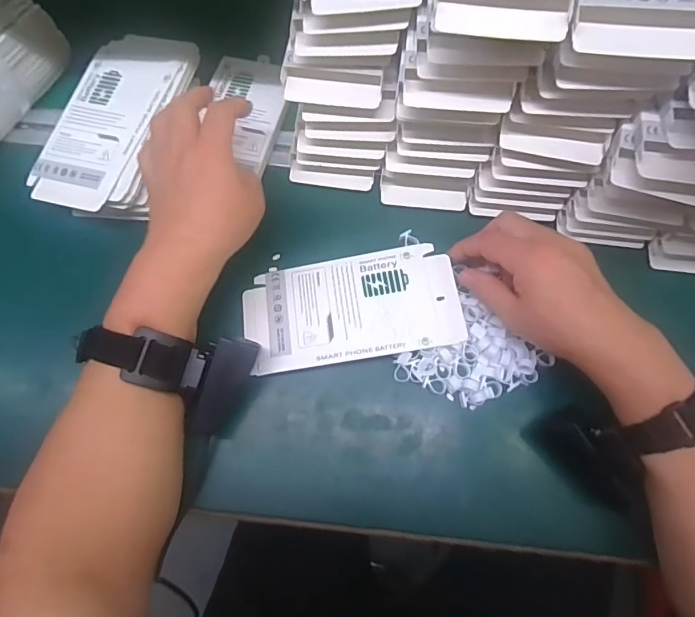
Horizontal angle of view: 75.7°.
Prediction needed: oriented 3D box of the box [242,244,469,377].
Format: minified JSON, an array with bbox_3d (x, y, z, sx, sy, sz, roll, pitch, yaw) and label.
[{"bbox_3d":[0.003,-0.001,0.359,0.169,0.004,0.086,-10,69,2],"label":"box"}]

